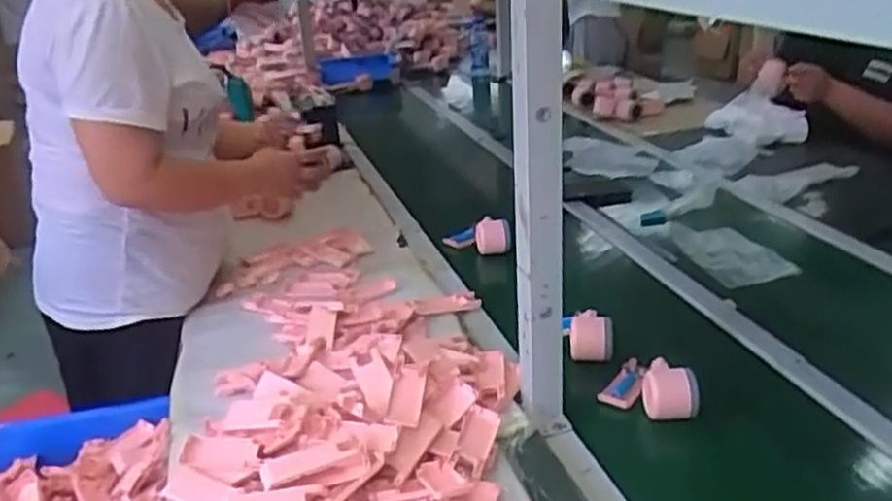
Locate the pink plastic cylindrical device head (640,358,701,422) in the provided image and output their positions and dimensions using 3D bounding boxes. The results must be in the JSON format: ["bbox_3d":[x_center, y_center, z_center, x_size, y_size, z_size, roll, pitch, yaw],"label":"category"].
[{"bbox_3d":[0.268,0.165,0.932,0.063,0.054,0.063,-2,23,1],"label":"pink plastic cylindrical device head"}]

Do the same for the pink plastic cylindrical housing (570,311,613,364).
[{"bbox_3d":[0.197,0.111,1.066,0.060,0.053,0.067,2,24,12],"label":"pink plastic cylindrical housing"}]

